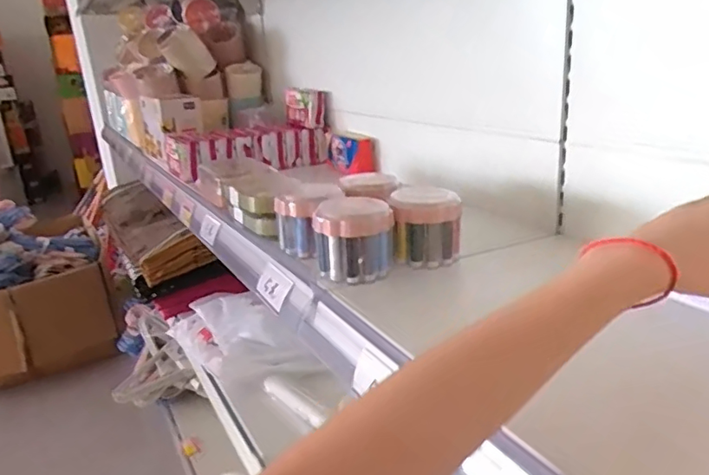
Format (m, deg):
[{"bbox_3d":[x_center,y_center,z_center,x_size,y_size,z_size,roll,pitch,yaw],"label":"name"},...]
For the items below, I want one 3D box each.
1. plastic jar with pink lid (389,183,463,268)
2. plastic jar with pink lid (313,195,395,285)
[{"bbox_3d":[0.075,-0.014,0.582,0.067,0.070,0.065,-2,19,7],"label":"plastic jar with pink lid"},{"bbox_3d":[0.001,-0.004,0.548,0.072,0.074,0.067,-4,19,1],"label":"plastic jar with pink lid"}]

